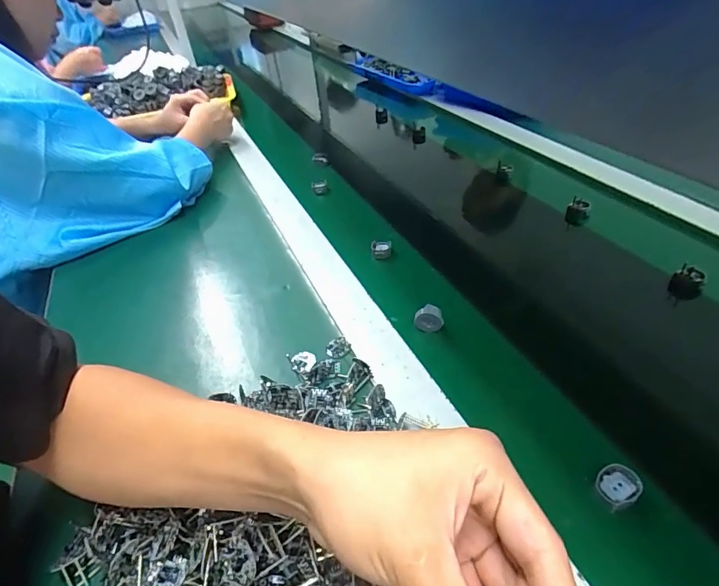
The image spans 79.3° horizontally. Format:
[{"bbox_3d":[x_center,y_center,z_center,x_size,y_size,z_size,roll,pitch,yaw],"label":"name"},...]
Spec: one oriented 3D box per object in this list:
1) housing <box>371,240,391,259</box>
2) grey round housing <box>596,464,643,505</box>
[{"bbox_3d":[0.029,-0.057,0.564,0.025,0.015,0.018,-8,39,-2],"label":"housing"},{"bbox_3d":[0.185,0.138,0.311,0.027,0.011,0.027,-8,56,12],"label":"grey round housing"}]

